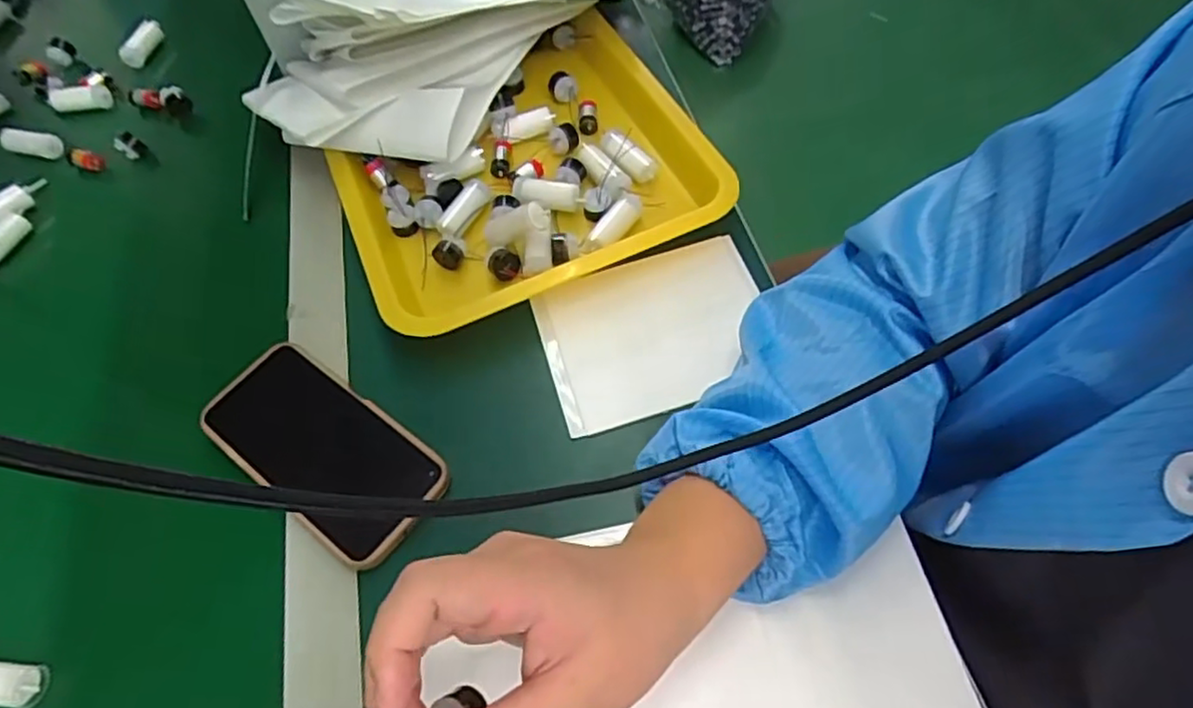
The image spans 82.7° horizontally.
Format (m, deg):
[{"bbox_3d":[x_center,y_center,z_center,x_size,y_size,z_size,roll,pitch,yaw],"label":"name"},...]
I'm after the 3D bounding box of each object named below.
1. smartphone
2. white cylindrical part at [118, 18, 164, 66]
[{"bbox_3d":[-0.166,0.056,0.411,0.159,0.011,0.076,31,65,22],"label":"smartphone"},{"bbox_3d":[-0.460,-0.314,0.685,0.019,0.022,0.053,41,93,26],"label":"white cylindrical part"}]

